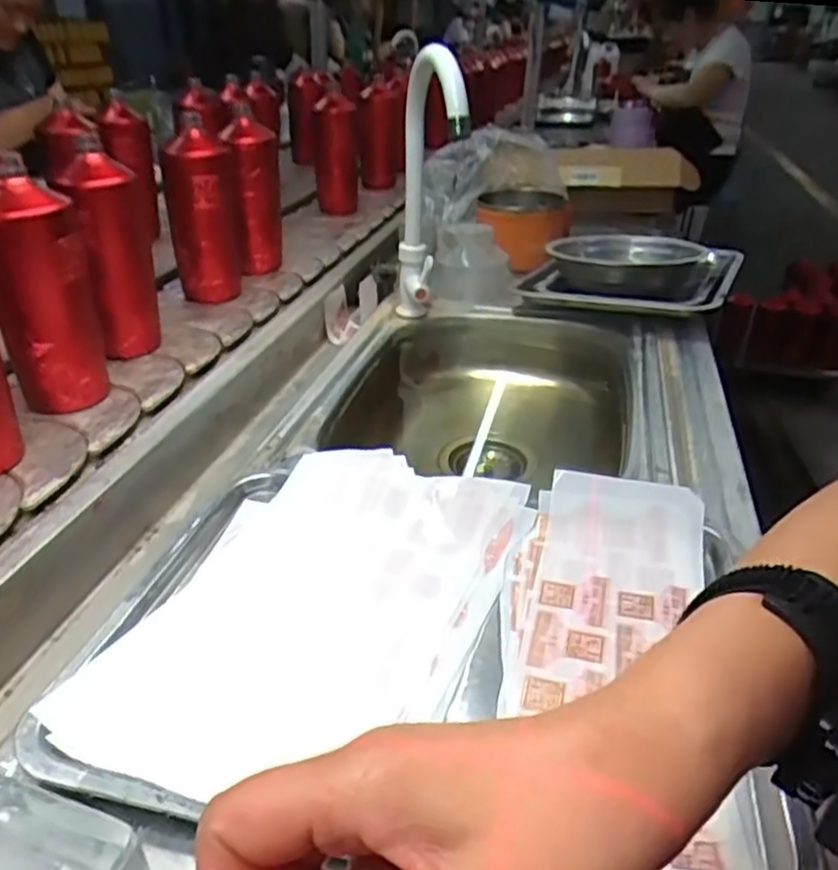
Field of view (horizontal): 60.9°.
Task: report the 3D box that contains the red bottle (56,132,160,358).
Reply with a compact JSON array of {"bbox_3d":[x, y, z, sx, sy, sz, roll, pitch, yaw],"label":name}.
[{"bbox_3d":[-0.309,-0.180,0.728,0.070,0.190,0.063,-4,34,-13],"label":"red bottle"}]

